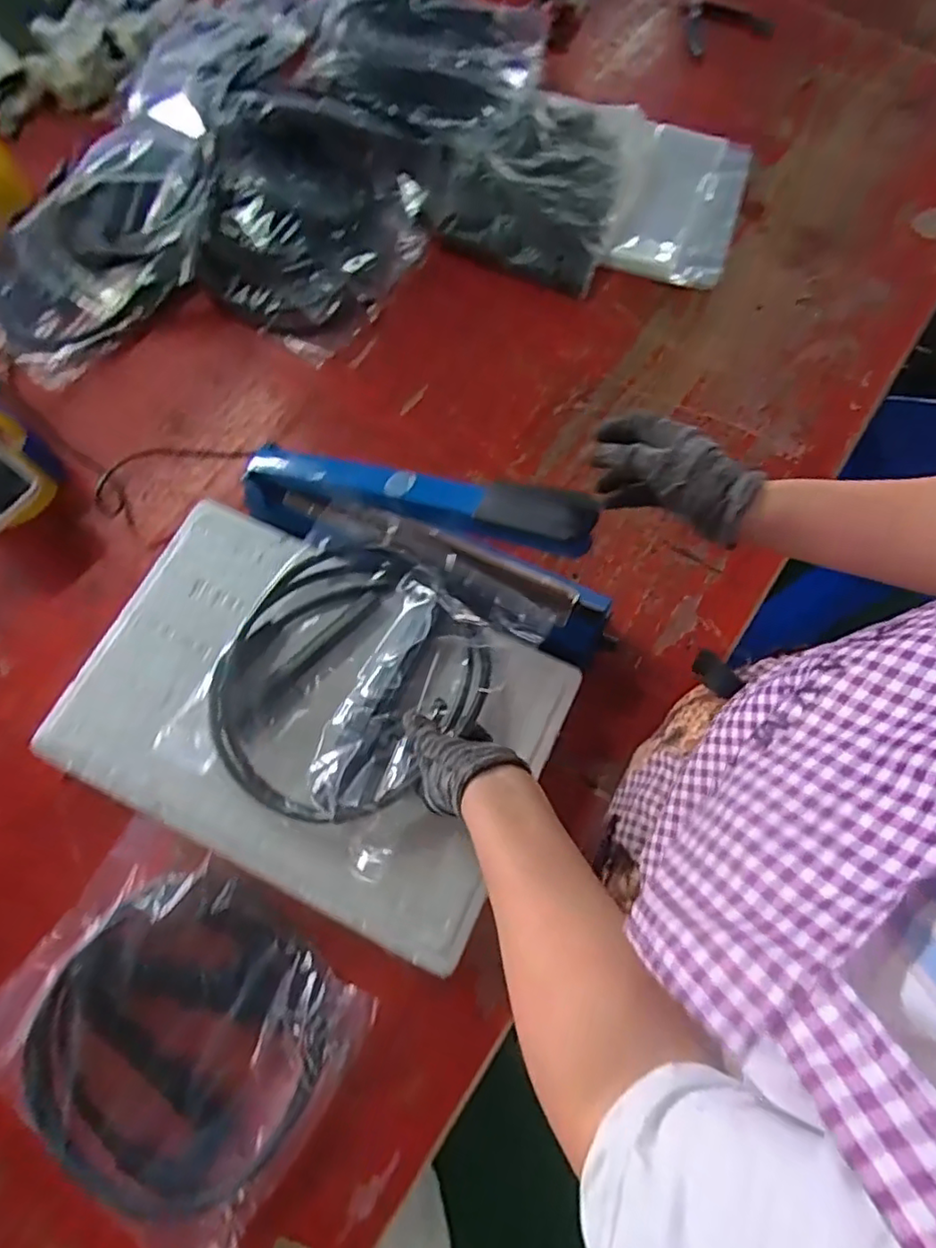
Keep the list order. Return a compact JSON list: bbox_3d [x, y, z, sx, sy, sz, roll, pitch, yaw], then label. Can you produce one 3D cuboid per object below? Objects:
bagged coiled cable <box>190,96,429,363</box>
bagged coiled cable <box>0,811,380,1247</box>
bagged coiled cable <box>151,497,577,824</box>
[{"bbox_3d":[-0.197,-0.501,0.769,0.256,0.096,0.283,29,75,9],"label":"bagged coiled cable"},{"bbox_3d":[-0.253,0.338,0.520,0.281,0.034,0.240,35,76,10],"label":"bagged coiled cable"},{"bbox_3d":[-0.090,0.035,0.563,0.244,0.040,0.294,29,75,9],"label":"bagged coiled cable"}]

